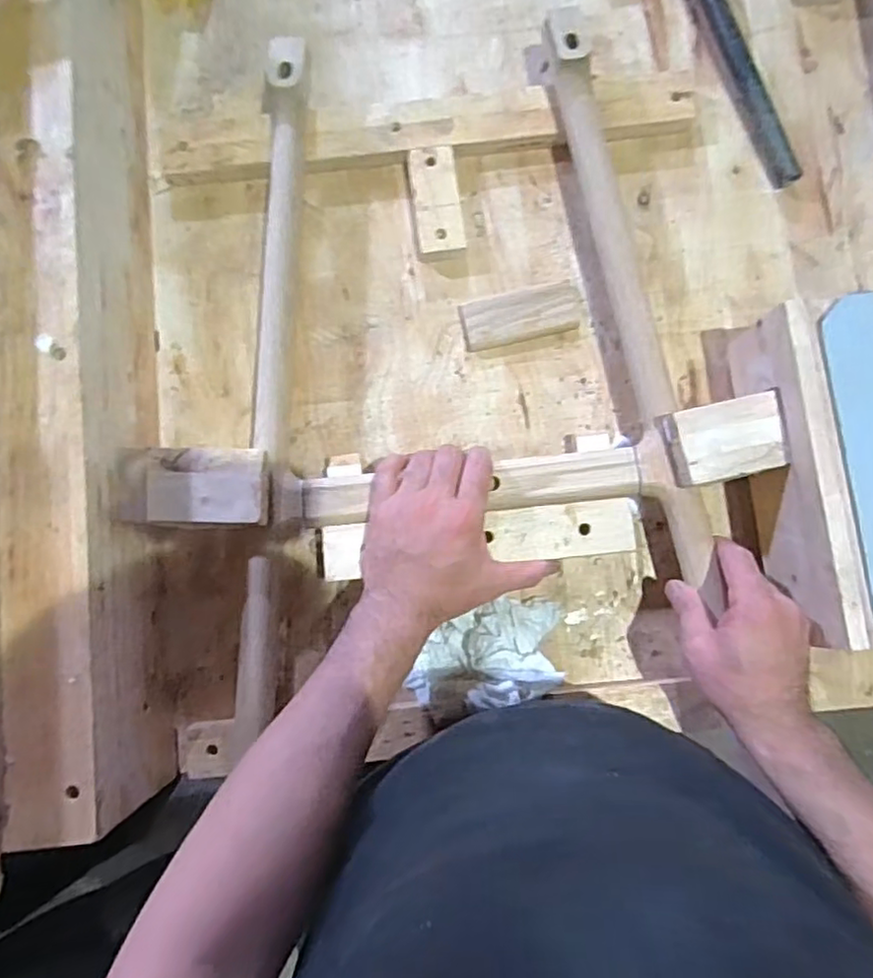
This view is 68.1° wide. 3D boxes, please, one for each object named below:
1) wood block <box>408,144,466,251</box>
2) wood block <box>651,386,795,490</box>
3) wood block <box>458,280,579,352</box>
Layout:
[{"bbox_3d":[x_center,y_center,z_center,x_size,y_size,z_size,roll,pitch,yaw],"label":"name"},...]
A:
[{"bbox_3d":[0.001,-0.262,0.595,0.042,0.022,0.099,-7,84,0],"label":"wood block"},{"bbox_3d":[0.225,-0.037,0.501,0.084,0.027,0.060,-10,84,-1],"label":"wood block"},{"bbox_3d":[0.076,-0.157,0.590,0.105,0.017,0.044,-15,84,-1],"label":"wood block"}]

